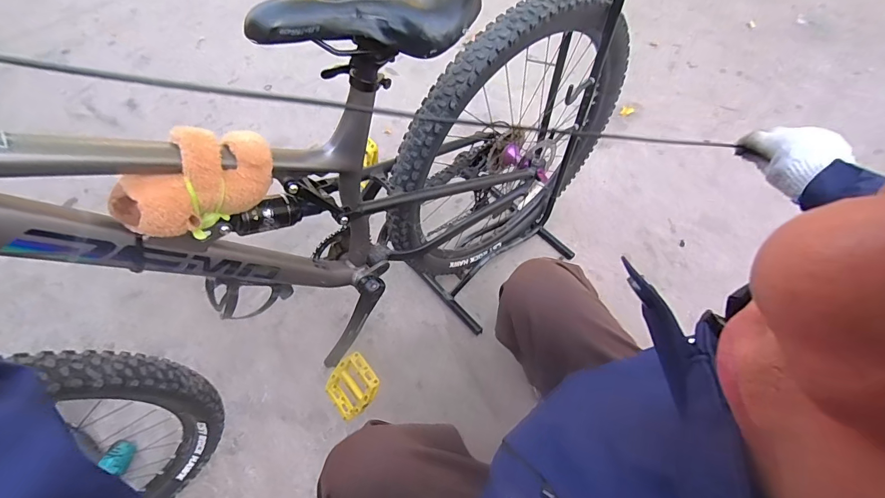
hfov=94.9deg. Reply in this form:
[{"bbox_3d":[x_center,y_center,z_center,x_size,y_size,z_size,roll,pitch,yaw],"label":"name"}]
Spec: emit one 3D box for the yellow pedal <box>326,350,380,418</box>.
[{"bbox_3d":[-0.179,0.272,0.796,0.116,0.020,0.099,-49,67,19],"label":"yellow pedal"}]

